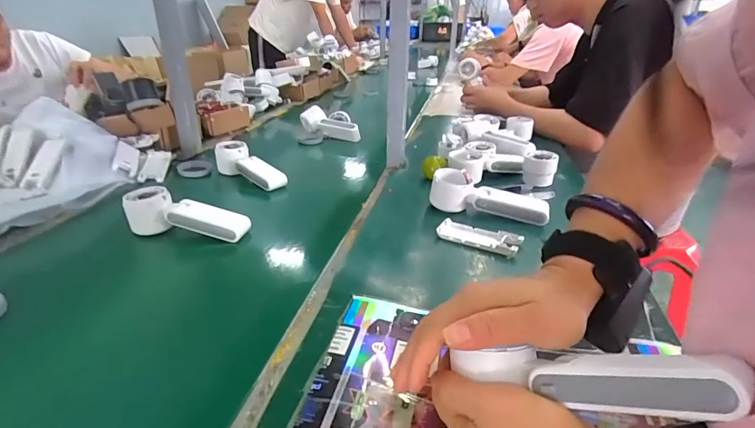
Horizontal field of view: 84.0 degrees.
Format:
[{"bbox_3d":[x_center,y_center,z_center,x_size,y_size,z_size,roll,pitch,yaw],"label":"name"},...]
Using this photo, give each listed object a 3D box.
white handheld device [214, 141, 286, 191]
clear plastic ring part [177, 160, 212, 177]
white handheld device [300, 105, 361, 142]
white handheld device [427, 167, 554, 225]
[{"bbox_3d":[-0.234,-0.091,0.767,0.157,0.050,0.049,20,31,32],"label":"white handheld device"},{"bbox_3d":[-0.351,-0.089,0.805,0.059,0.020,0.051,-9,28,-22],"label":"clear plastic ring part"},{"bbox_3d":[-0.109,-0.221,1.046,0.166,0.069,0.052,16,29,27],"label":"white handheld device"},{"bbox_3d":[0.161,-0.025,0.605,0.166,0.048,0.047,11,27,17],"label":"white handheld device"}]

